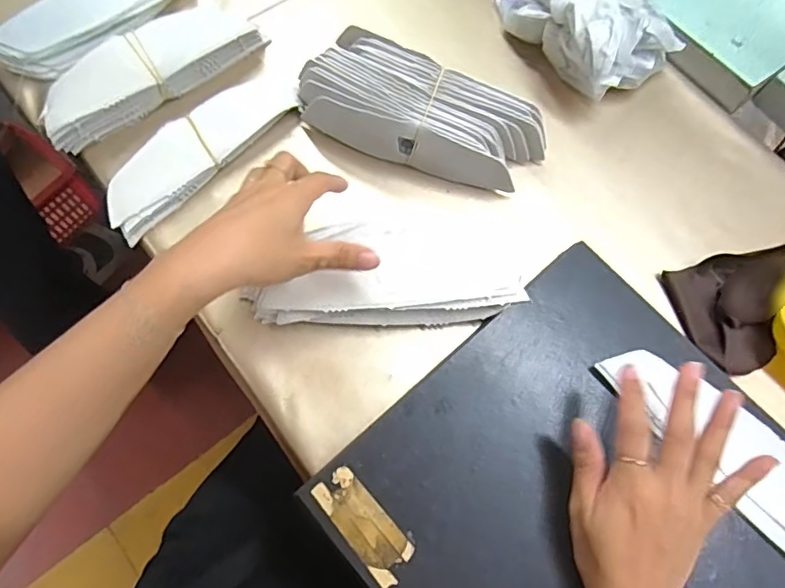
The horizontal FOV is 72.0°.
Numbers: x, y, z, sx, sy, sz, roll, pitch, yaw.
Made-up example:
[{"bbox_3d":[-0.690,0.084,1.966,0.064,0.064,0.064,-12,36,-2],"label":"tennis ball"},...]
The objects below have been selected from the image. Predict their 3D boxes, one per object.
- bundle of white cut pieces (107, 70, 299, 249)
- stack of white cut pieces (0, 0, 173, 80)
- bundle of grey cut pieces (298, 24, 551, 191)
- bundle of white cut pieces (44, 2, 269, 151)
[{"bbox_3d":[-0.171,-0.131,0.484,0.061,0.025,0.198,41,72,11],"label":"bundle of white cut pieces"},{"bbox_3d":[-0.282,-0.278,0.523,0.074,0.031,0.199,39,72,11],"label":"stack of white cut pieces"},{"bbox_3d":[0.024,-0.160,0.482,0.223,0.060,0.098,27,71,6],"label":"bundle of grey cut pieces"},{"bbox_3d":[-0.219,-0.205,0.492,0.211,0.045,0.056,-39,77,-16],"label":"bundle of white cut pieces"}]

